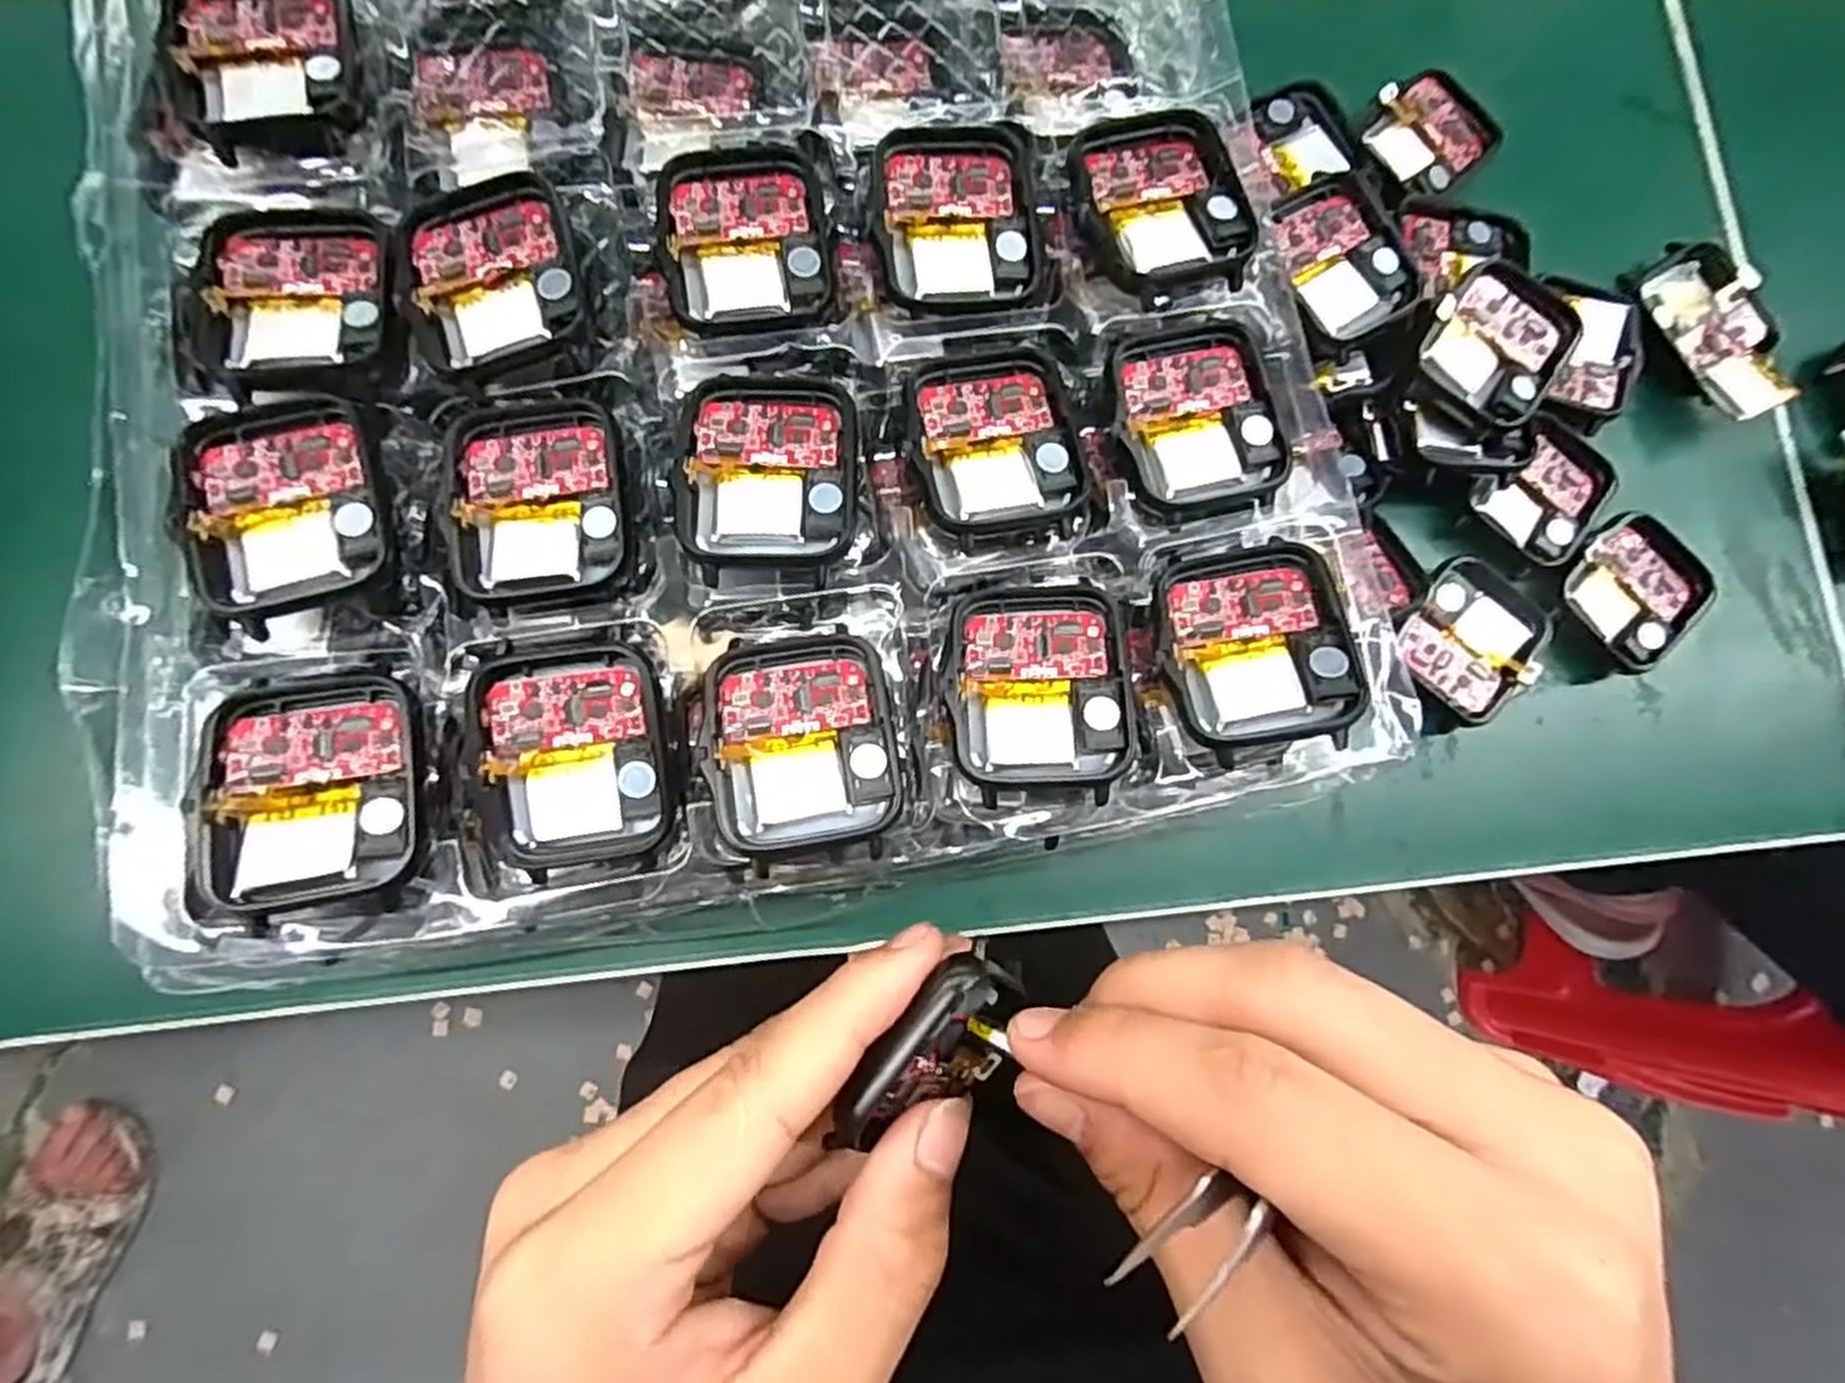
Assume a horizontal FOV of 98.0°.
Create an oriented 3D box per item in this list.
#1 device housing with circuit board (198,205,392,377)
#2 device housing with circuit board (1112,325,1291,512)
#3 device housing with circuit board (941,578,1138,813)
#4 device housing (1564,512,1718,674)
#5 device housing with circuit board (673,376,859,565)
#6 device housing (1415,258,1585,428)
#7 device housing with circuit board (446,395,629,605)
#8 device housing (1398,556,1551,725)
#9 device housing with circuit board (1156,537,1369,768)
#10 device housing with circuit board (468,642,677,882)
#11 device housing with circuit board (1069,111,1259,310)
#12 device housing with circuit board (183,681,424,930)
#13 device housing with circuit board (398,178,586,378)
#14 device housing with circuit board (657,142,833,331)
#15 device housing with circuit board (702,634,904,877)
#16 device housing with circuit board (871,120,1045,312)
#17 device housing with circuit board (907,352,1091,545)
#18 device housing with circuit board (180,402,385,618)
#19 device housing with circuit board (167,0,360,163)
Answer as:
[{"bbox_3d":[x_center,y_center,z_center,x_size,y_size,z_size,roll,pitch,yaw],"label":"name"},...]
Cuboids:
[{"bbox_3d":[-0.135,-0.088,0.176,0.038,0.007,0.043,-3,81,-5],"label":"device housing with circuit board"},{"bbox_3d":[0.064,-0.064,0.187,0.036,0.004,0.042,-8,81,-6],"label":"device housing with circuit board"},{"bbox_3d":[0.025,-0.001,0.168,0.037,0.007,0.044,-3,82,-4],"label":"device housing with circuit board"},{"bbox_3d":[0.213,-0.031,0.240,0.044,0.011,0.038,-37,86,-8],"label":"device housing"},{"bbox_3d":[-0.033,-0.048,0.174,0.037,0.008,0.042,3,81,-3],"label":"device housing with circuit board"},{"bbox_3d":[0.161,-0.098,0.224,0.036,0.006,0.039,35,90,0],"label":"device housing"},{"bbox_3d":[-0.083,-0.042,0.173,0.036,0.005,0.045,-7,81,-5],"label":"device housing with circuit board"},{"bbox_3d":[0.159,-0.016,0.234,0.036,0.012,0.044,39,81,2],"label":"device housing"},{"bbox_3d":[0.071,-0.010,0.171,0.036,0.015,0.045,-6,82,-5],"label":"device housing with circuit board"},{"bbox_3d":[-0.071,0.013,0.163,0.038,0.010,0.043,-6,82,-5],"label":"device housing with circuit board"},{"bbox_3d":[0.056,-0.115,0.189,0.039,0.010,0.046,-19,82,-7],"label":"device housing with circuit board"},{"bbox_3d":[-0.118,0.018,0.153,0.039,0.009,0.045,-10,81,-6],"label":"device housing with circuit board"},{"bbox_3d":[-0.093,-0.092,0.175,0.036,0.010,0.043,-15,82,-7],"label":"device housing with circuit board"},{"bbox_3d":[-0.041,-0.106,0.186,0.037,0.005,0.044,-6,81,-5],"label":"device housing with circuit board"},{"bbox_3d":[-0.024,0.011,0.163,0.036,0.006,0.044,-10,82,-5],"label":"device housing with circuit board"},{"bbox_3d":[0.008,-0.112,0.190,0.039,0.008,0.044,-7,81,-6],"label":"device housing with circuit board"},{"bbox_3d":[0.016,-0.058,0.181,0.039,0.004,0.045,-16,82,-7],"label":"device housing with circuit board"},{"bbox_3d":[-0.130,-0.038,0.165,0.036,0.006,0.041,-14,82,-7],"label":"device housing with circuit board"},{"bbox_3d":[-0.147,-0.143,0.181,0.036,0.008,0.046,-8,81,-6],"label":"device housing with circuit board"}]

